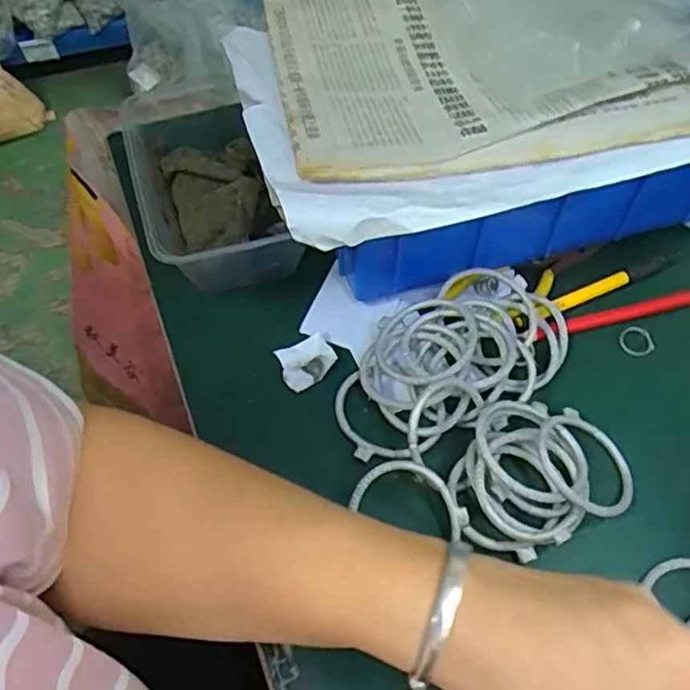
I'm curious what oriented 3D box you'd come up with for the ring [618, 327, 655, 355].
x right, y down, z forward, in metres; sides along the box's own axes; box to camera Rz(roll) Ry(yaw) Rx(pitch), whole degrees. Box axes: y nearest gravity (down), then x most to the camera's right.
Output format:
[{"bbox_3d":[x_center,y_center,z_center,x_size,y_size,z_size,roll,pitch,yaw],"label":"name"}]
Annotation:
[{"bbox_3d":[0.187,-0.003,0.399,0.021,0.004,0.019,-7,57,-5],"label":"ring"}]

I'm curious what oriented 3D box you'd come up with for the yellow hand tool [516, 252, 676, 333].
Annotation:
[{"bbox_3d":[0.171,-0.039,0.414,0.137,0.008,0.011,-23,59,-14],"label":"yellow hand tool"}]

